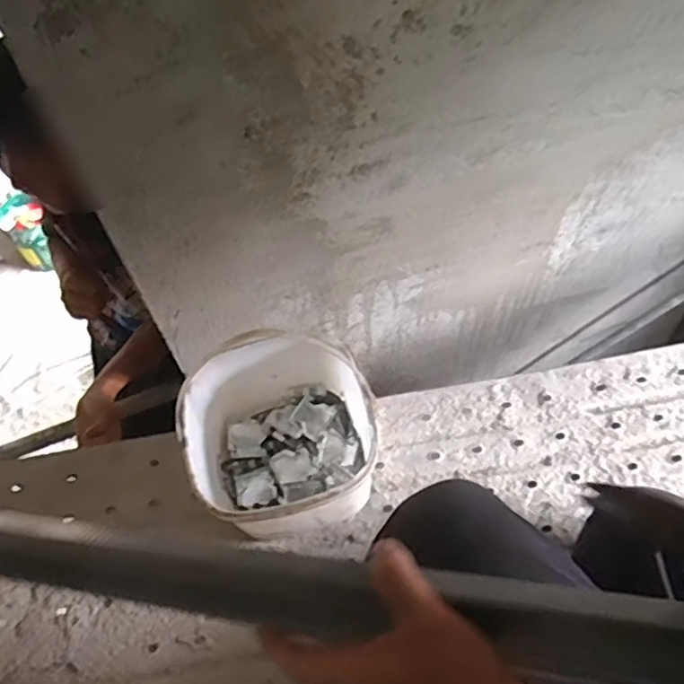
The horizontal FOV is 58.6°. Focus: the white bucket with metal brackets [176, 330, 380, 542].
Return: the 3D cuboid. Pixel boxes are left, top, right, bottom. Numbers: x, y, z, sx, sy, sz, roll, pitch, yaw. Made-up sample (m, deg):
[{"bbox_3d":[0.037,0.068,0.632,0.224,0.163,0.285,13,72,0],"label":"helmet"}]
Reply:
[{"bbox_3d":[-0.075,0.132,0.808,0.222,0.178,0.240,-1,56,2],"label":"white bucket with metal brackets"}]

